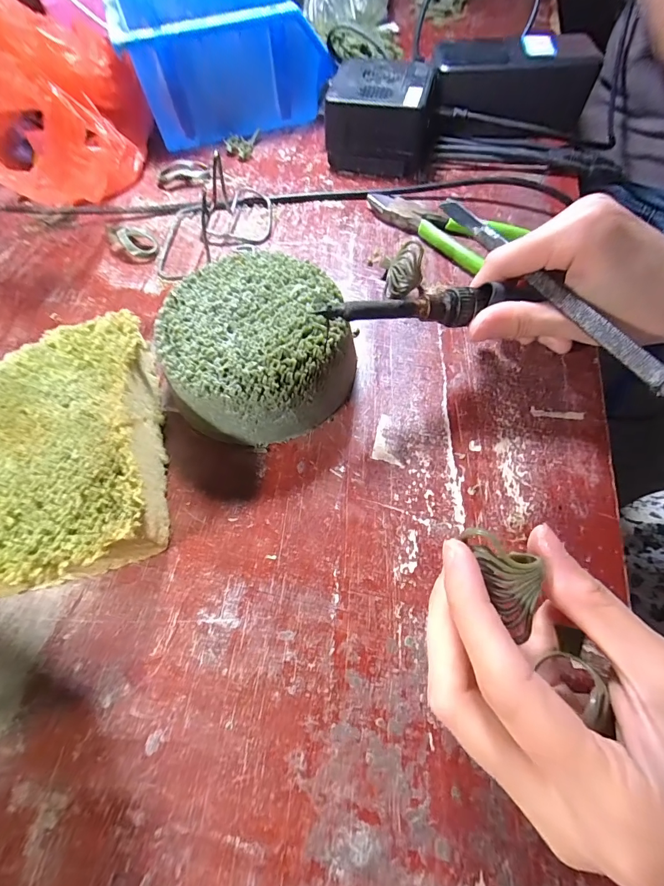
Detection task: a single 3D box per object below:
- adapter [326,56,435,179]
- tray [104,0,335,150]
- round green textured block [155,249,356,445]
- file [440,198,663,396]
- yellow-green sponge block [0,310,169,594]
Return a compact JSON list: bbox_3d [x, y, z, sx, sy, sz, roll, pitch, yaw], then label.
[{"bbox_3d":[0.041,-0.266,0.308,0.080,0.053,0.066,12,65,8],"label":"adapter"},{"bbox_3d":[-0.092,-0.338,0.330,0.163,0.087,0.119,-18,65,-7],"label":"tray"},{"bbox_3d":[-0.041,-0.054,0.213,0.097,0.047,0.097,-1,64,2],"label":"round green textured block"},{"bbox_3d":[0.104,-0.083,0.190,0.007,0.008,0.159,-23,61,-9],"label":"file"},{"bbox_3d":[-0.134,0.002,0.190,0.093,0.044,0.143,-12,64,-4],"label":"yellow-green sponge block"}]

